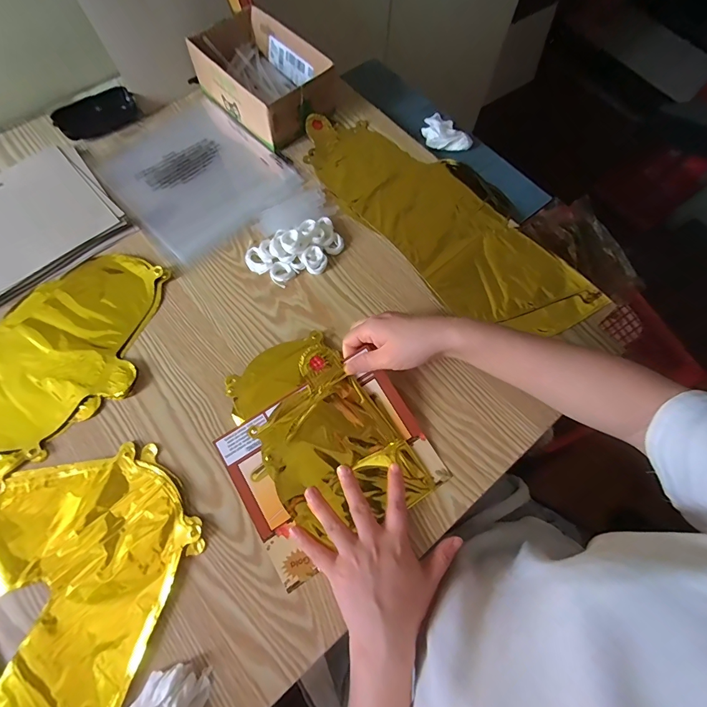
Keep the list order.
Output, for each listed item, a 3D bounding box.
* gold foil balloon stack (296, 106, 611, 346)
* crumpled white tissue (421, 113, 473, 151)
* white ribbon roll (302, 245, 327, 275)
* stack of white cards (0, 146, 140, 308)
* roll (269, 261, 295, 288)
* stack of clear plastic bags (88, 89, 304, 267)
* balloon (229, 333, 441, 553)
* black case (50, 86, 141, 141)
[{"bbox_3d":[0.113,-0.185,0.508,0.164,0.014,0.431,-38,74,-15],"label":"gold foil balloon stack"},{"bbox_3d":[0.132,-0.337,0.580,0.055,0.023,0.086,-29,72,-12],"label":"crumpled white tissue"},{"bbox_3d":[-0.049,-0.116,0.474,0.028,0.015,0.030,0,68,-1],"label":"white ribbon roll"},{"bbox_3d":[-0.418,-0.169,0.489,0.201,0.010,0.186,-39,74,-15],"label":"stack of white cards"},{"bbox_3d":[-0.090,-0.099,0.472,0.029,0.007,0.027,0,68,-1],"label":"roll"},{"bbox_3d":[-0.227,-0.258,0.534,0.207,0.011,0.248,-42,75,-16],"label":"stack of clear plastic bags"},{"bbox_3d":[-0.034,0.080,0.397,0.132,0.049,0.217,-33,73,-13],"label":"balloon"},{"bbox_3d":[-0.367,-0.344,0.549,0.108,0.027,0.041,-29,72,-12],"label":"black case"}]

